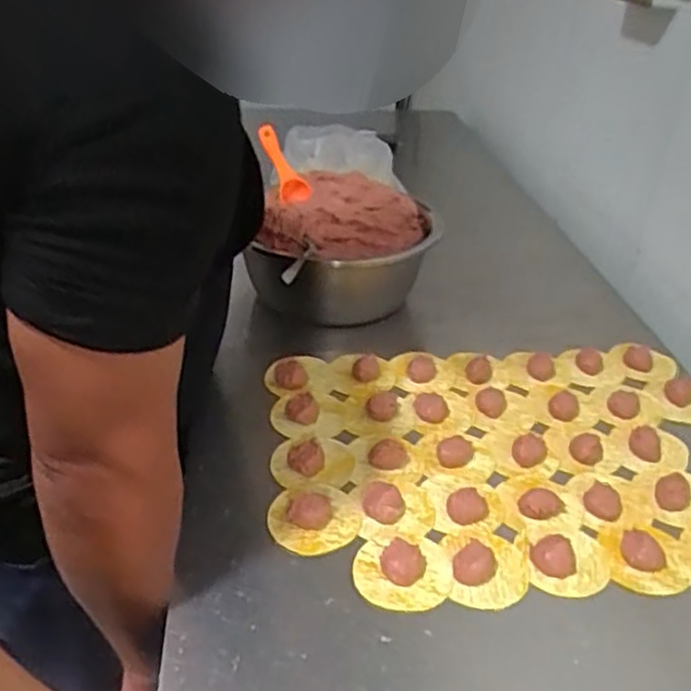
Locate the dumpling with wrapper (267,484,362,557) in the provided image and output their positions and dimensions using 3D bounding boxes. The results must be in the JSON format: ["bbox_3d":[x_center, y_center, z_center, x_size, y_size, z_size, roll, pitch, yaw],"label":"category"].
[{"bbox_3d":[-0.028,0.156,0.670,0.081,0.019,0.080,2,32,-1],"label":"dumpling with wrapper"}]

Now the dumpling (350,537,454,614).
[{"bbox_3d":[0.050,0.191,0.620,0.083,0.018,0.069,-2,32,-6],"label":"dumpling"}]

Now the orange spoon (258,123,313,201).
[{"bbox_3d":[-0.089,-0.240,0.971,0.047,0.107,0.034,-14,21,38],"label":"orange spoon"}]

